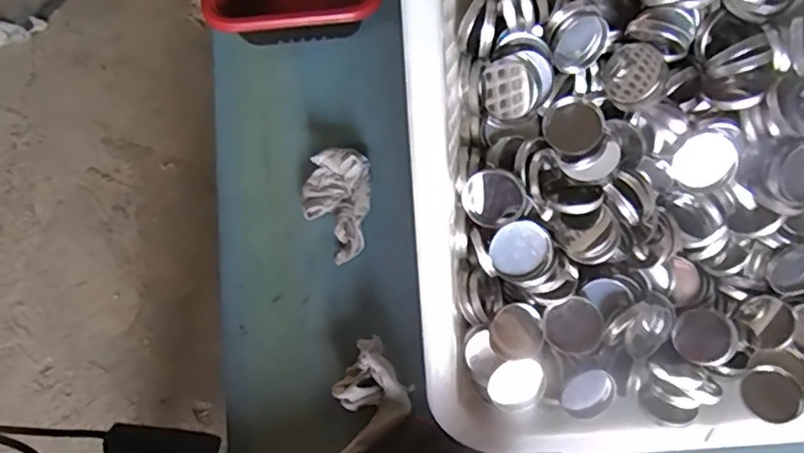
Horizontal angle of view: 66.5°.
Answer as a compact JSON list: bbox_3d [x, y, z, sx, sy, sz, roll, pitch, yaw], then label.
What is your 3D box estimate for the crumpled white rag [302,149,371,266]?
[{"bbox_3d":[-0.052,-0.019,0.487,0.052,0.024,0.089,-3,67,0],"label":"crumpled white rag"}]

